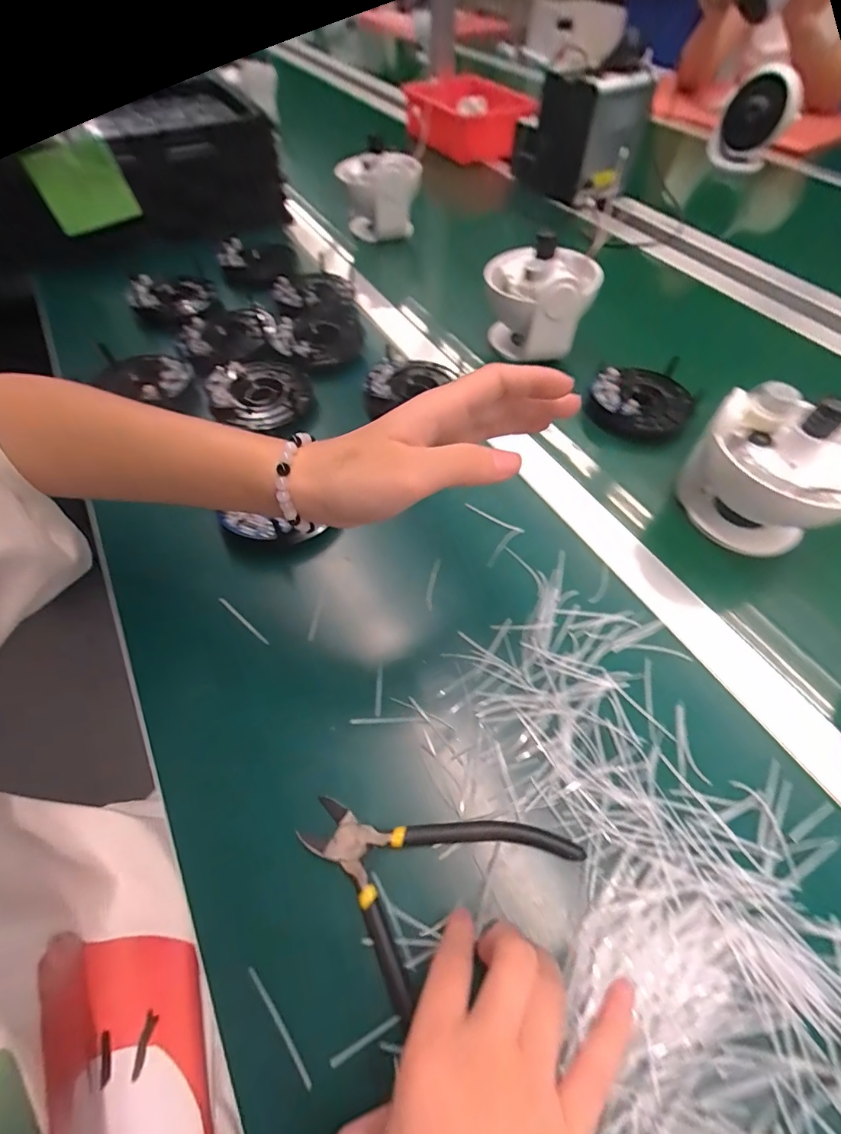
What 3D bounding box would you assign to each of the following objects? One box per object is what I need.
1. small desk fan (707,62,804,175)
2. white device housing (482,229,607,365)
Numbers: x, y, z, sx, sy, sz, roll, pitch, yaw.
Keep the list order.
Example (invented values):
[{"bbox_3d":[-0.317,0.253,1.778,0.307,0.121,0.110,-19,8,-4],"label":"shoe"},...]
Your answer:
[{"bbox_3d":[0.626,-0.840,0.867,0.133,0.155,0.096,27,59,14],"label":"small desk fan"},{"bbox_3d":[0.125,-0.287,0.495,0.112,0.086,0.097,12,58,7],"label":"white device housing"}]

